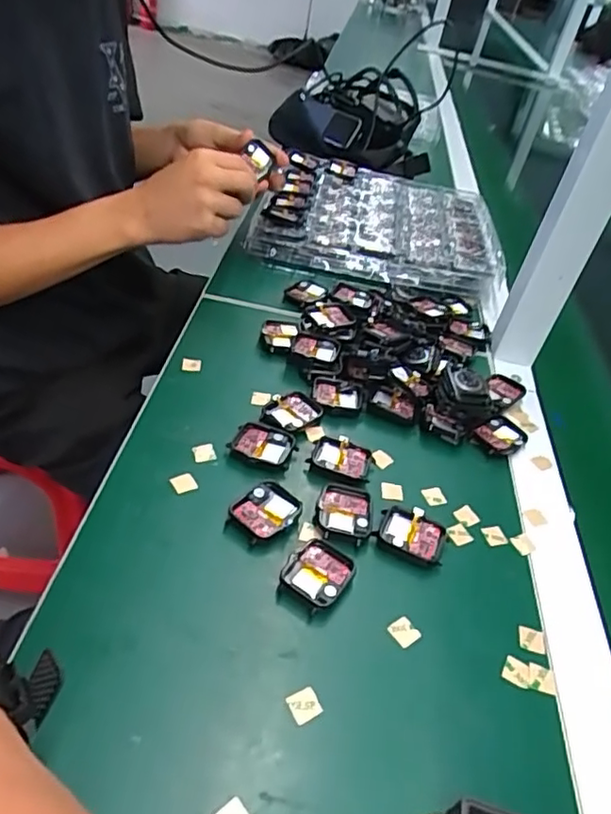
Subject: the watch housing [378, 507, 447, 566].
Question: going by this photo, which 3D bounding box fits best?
[{"bbox_3d":[0.073,0.087,0.413,0.044,0.012,0.036,22,40,11],"label":"watch housing"}]

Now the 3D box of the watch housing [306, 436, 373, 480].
[{"bbox_3d":[0.026,0.038,0.458,0.046,0.011,0.033,25,41,14],"label":"watch housing"}]

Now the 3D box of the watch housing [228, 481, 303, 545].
[{"bbox_3d":[-0.027,0.071,0.408,0.037,0.010,0.042,37,45,26],"label":"watch housing"}]

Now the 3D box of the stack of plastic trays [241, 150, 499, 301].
[{"bbox_3d":[0.090,-0.238,0.767,0.290,0.048,0.267,11,39,-2],"label":"stack of plastic trays"}]

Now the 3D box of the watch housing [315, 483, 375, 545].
[{"bbox_3d":[0.028,0.072,0.416,0.039,0.009,0.047,14,39,1],"label":"watch housing"}]

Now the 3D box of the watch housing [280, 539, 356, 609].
[{"bbox_3d":[0.009,0.104,0.379,0.037,0.012,0.042,28,42,17],"label":"watch housing"}]

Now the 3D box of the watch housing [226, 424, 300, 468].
[{"bbox_3d":[-0.032,0.029,0.456,0.046,0.007,0.038,16,39,4],"label":"watch housing"}]

